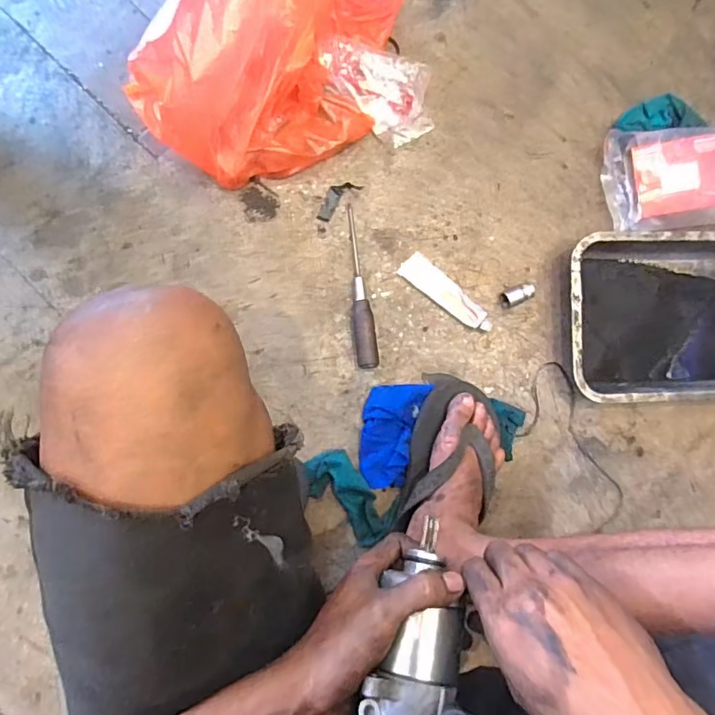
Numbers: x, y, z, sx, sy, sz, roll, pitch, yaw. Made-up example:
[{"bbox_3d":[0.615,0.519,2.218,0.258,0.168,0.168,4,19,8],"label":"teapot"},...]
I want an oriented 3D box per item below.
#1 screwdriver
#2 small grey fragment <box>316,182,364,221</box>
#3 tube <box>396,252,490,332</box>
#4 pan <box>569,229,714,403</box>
[{"bbox_3d":[0.002,-0.091,0.629,0.028,0.022,0.210,-7,86,-7],"label":"screwdriver"},{"bbox_3d":[-0.028,-0.208,0.646,0.028,0.004,0.069,43,82,-1],"label":"small grey fragment"},{"bbox_3d":[0.119,-0.084,0.646,0.136,0.022,0.037,39,82,-2],"label":"tube"},{"bbox_3d":[0.431,-0.054,0.660,0.315,0.055,0.212,-1,85,-7],"label":"pan"}]

